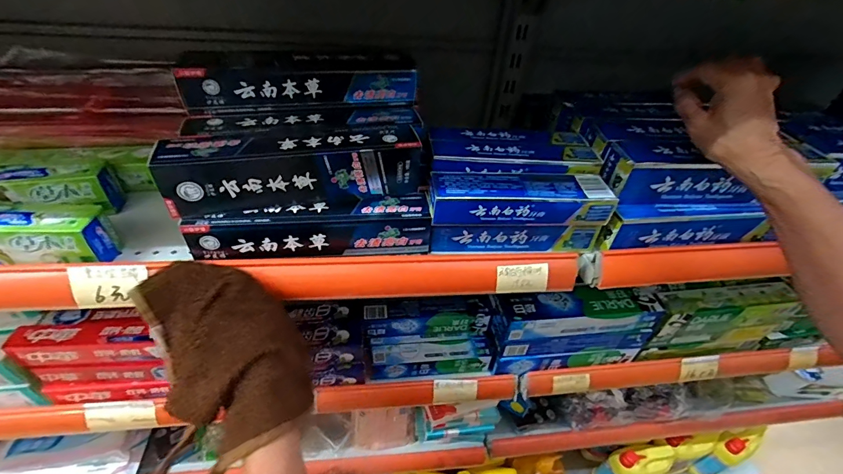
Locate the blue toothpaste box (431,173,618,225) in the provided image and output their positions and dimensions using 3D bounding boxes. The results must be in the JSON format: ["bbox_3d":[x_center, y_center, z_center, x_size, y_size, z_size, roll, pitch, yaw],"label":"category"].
[{"bbox_3d":[0.101,-0.039,0.392,0.180,0.032,0.048,-2,42,-9],"label":"blue toothpaste box"}]

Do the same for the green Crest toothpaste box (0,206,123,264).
[{"bbox_3d":[-0.407,-0.004,0.351,0.220,0.045,0.048,2,42,-5],"label":"green Crest toothpaste box"}]

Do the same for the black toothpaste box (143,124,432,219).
[{"bbox_3d":[-0.112,-0.066,0.368,0.240,0.056,0.054,-10,44,-17],"label":"black toothpaste box"}]

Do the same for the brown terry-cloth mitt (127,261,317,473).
[{"bbox_3d":[-0.166,0.098,0.339,0.111,0.070,0.173,-32,69,-4],"label":"brown terry-cloth mitt"}]

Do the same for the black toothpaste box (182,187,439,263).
[{"bbox_3d":[-0.103,-0.005,0.378,0.226,0.048,0.041,-6,43,-13],"label":"black toothpaste box"}]

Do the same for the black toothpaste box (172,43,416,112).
[{"bbox_3d":[-0.122,-0.166,0.401,0.225,0.061,0.043,-8,43,-15],"label":"black toothpaste box"}]

